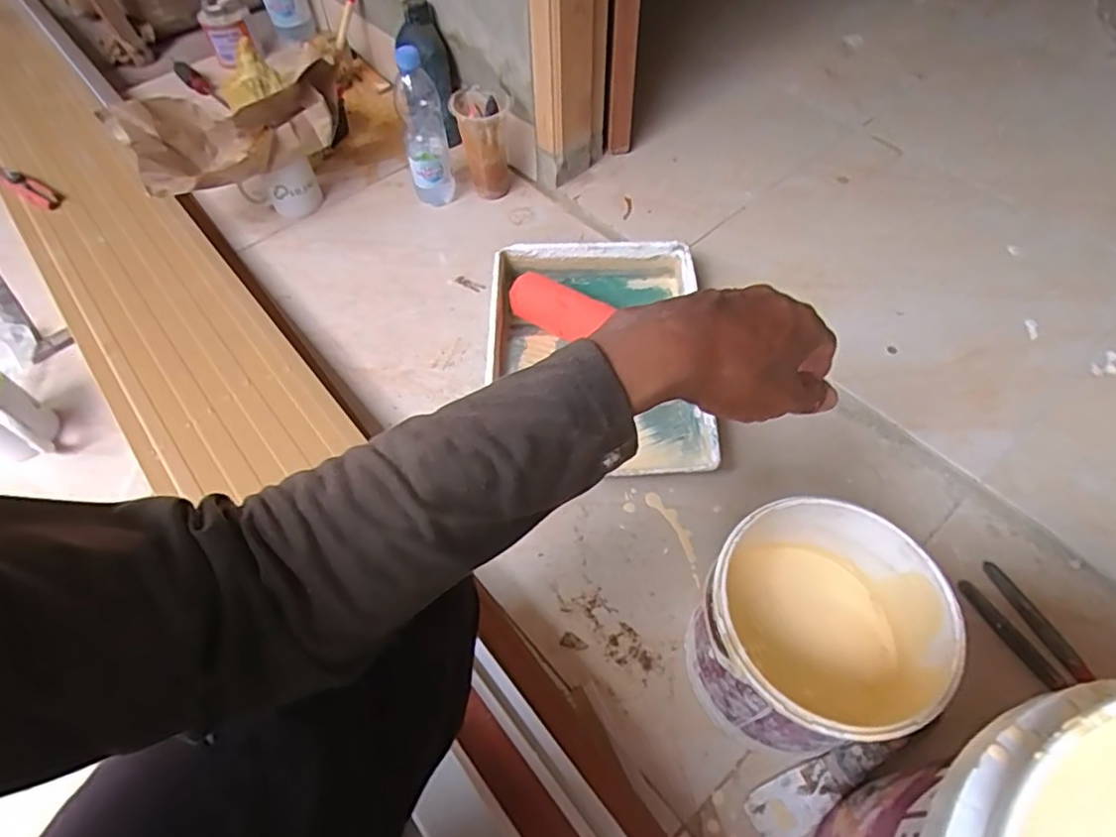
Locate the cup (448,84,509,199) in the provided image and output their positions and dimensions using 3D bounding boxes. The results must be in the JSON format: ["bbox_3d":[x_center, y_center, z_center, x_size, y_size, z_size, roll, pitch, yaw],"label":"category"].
[{"bbox_3d":[-0.112,-0.423,0.957,0.082,0.150,0.083,-1,57,2],"label":"cup"}]

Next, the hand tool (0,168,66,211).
[{"bbox_3d":[-0.841,-0.370,0.974,0.185,0.018,0.036,28,63,19],"label":"hand tool"}]

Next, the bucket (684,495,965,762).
[{"bbox_3d":[0.216,0.190,0.541,0.176,0.181,0.178,-1,57,2],"label":"bucket"}]

